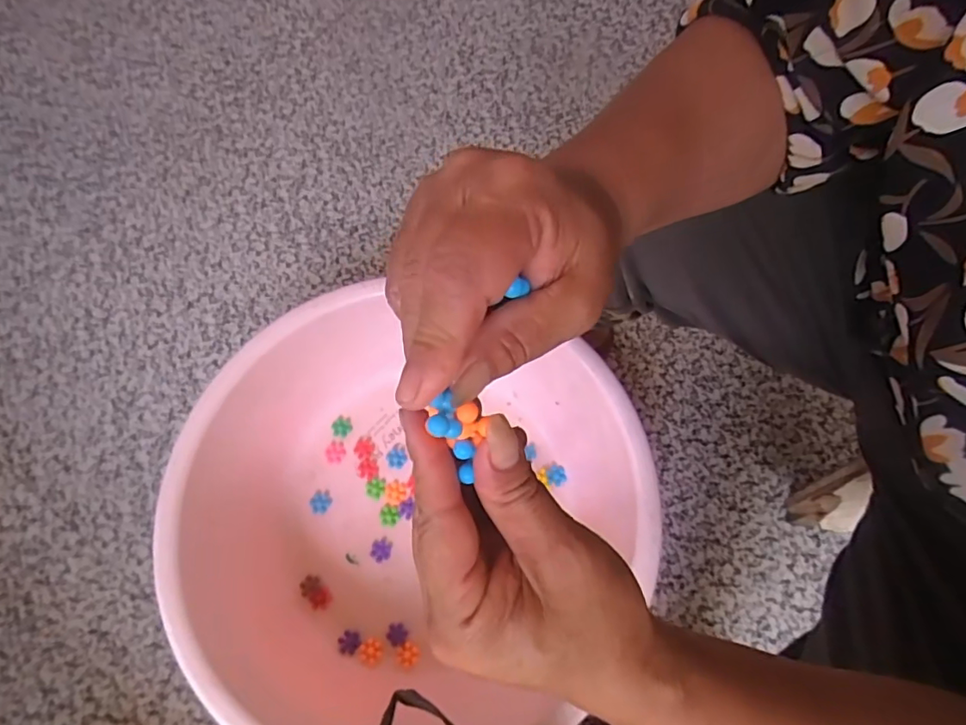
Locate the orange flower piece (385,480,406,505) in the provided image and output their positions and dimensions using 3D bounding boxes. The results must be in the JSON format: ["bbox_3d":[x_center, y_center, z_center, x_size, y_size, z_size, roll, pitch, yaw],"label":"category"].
[{"bbox_3d":[-0.113,0.166,0.694,0.027,0.006,0.026,-43,76,-14],"label":"orange flower piece"}]

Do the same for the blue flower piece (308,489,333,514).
[{"bbox_3d":[-0.208,0.178,0.690,0.026,0.005,0.029,37,74,12],"label":"blue flower piece"}]

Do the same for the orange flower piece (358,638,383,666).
[{"bbox_3d":[-0.131,0.338,0.629,0.025,0.004,0.027,5,51,-6],"label":"orange flower piece"}]

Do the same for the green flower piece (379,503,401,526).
[{"bbox_3d":[-0.119,0.195,0.688,0.025,0.004,0.027,0,70,-1],"label":"green flower piece"}]

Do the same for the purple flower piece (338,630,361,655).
[{"bbox_3d":[-0.157,0.328,0.631,0.025,0.004,0.026,9,51,-12],"label":"purple flower piece"}]

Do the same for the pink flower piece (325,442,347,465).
[{"bbox_3d":[-0.194,0.119,0.709,0.026,0.008,0.027,0,70,-1],"label":"pink flower piece"}]

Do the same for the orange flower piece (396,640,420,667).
[{"bbox_3d":[-0.088,0.341,0.630,0.026,0.004,0.026,-2,55,2],"label":"orange flower piece"}]

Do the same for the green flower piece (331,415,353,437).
[{"bbox_3d":[-0.189,0.086,0.721,0.028,0.007,0.025,-41,76,-14],"label":"green flower piece"}]

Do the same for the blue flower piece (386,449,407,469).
[{"bbox_3d":[-0.115,0.126,0.708,0.026,0.005,0.025,0,70,-1],"label":"blue flower piece"}]

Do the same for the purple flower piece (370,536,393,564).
[{"bbox_3d":[-0.126,0.232,0.668,0.027,0.016,0.028,0,70,-1],"label":"purple flower piece"}]

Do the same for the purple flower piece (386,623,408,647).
[{"bbox_3d":[-0.103,0.325,0.643,0.023,0.005,0.026,-39,75,-13],"label":"purple flower piece"}]

